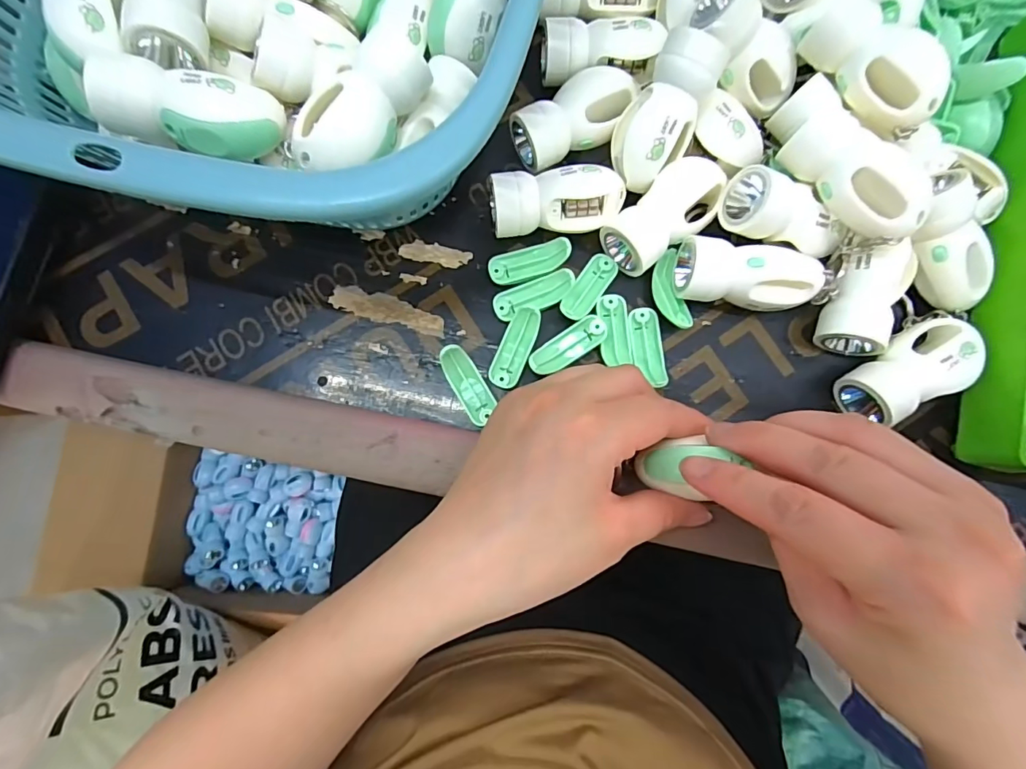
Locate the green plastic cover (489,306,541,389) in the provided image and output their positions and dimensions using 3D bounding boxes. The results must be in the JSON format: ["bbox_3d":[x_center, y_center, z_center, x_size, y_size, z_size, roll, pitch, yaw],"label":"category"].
[{"bbox_3d":[0.001,-0.018,0.235,0.015,0.010,0.040,22,82,1],"label":"green plastic cover"}]

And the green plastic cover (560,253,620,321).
[{"bbox_3d":[0.039,-0.049,0.243,0.015,0.004,0.038,34,82,3],"label":"green plastic cover"}]

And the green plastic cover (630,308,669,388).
[{"bbox_3d":[0.068,-0.019,0.239,0.015,0.006,0.040,-7,82,-3],"label":"green plastic cover"}]

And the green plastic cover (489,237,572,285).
[{"bbox_3d":[0.009,-0.062,0.241,0.041,0.004,0.015,-17,83,8],"label":"green plastic cover"}]

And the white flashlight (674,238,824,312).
[{"bbox_3d":[0.110,-0.052,0.230,0.068,0.022,0.026,5,82,-1],"label":"white flashlight"}]

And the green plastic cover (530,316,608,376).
[{"bbox_3d":[0.027,-0.019,0.237,0.041,0.006,0.015,-33,84,-6],"label":"green plastic cover"}]

